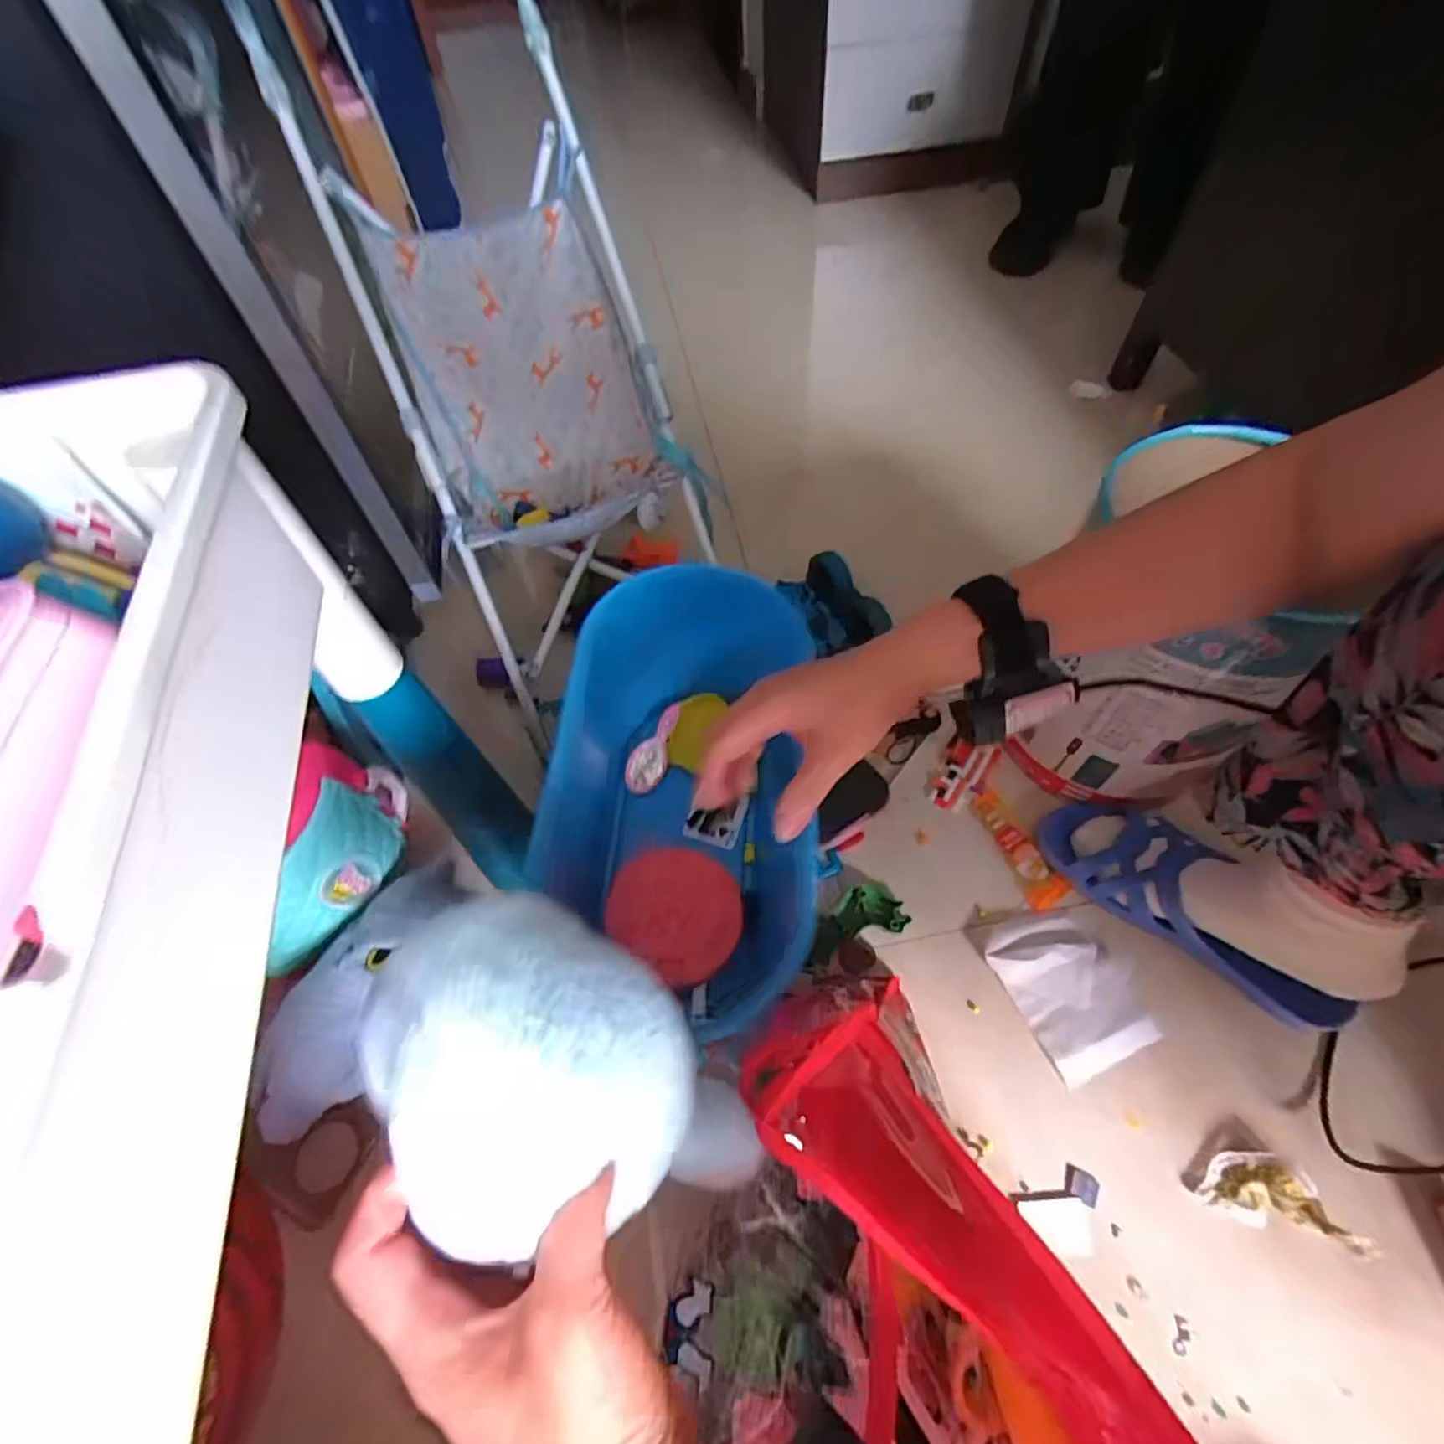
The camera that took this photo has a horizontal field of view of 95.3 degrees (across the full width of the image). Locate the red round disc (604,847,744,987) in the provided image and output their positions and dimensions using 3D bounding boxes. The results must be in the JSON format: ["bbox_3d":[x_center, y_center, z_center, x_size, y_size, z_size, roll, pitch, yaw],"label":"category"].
[{"bbox_3d":[-0.041,0.168,0.597,0.119,0.004,0.110,4,59,-7],"label":"red round disc"}]

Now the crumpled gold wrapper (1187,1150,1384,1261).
[{"bbox_3d":[0.414,0.351,0.492,0.099,0.032,0.049,12,59,11],"label":"crumpled gold wrapper"}]

